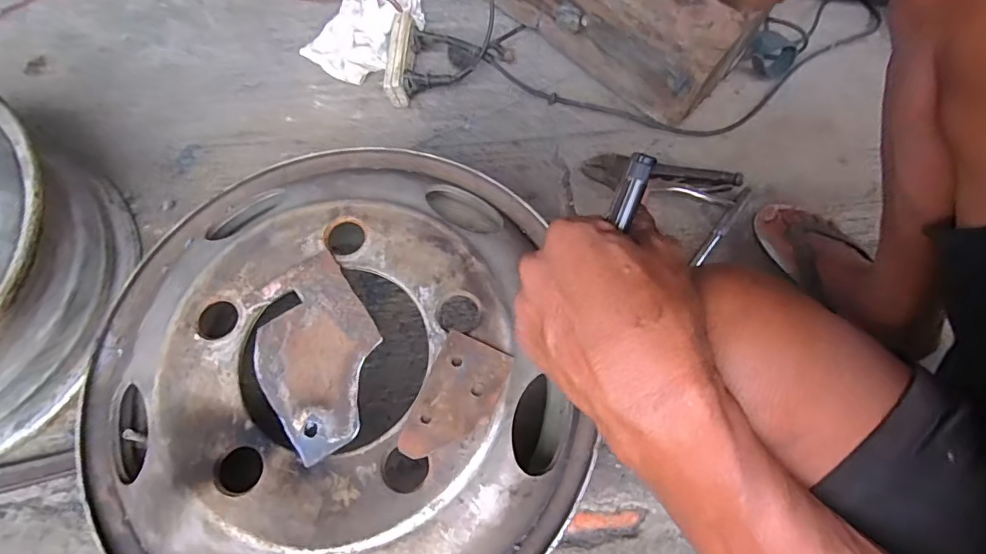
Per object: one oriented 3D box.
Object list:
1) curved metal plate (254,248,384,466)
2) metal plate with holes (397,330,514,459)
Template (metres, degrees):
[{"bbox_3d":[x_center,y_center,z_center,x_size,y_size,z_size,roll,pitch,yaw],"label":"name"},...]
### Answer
[{"bbox_3d":[-0.136,0.056,0.391,0.093,0.007,0.142,-33,74,-12],"label":"curved metal plate"},{"bbox_3d":[-0.027,0.093,0.380,0.056,0.008,0.095,22,71,7],"label":"metal plate with holes"}]

